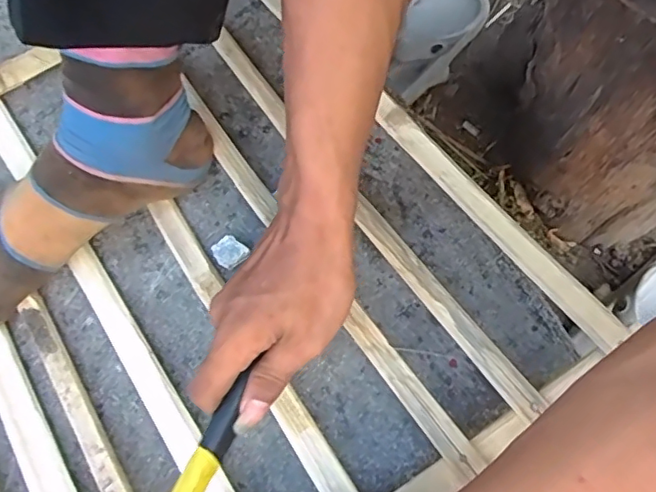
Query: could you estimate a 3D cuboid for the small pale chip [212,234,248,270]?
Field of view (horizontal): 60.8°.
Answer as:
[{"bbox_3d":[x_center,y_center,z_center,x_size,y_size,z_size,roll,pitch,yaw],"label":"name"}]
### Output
[{"bbox_3d":[-0.079,0.005,0.445,0.023,0.014,0.023,42,77,15],"label":"small pale chip"}]

